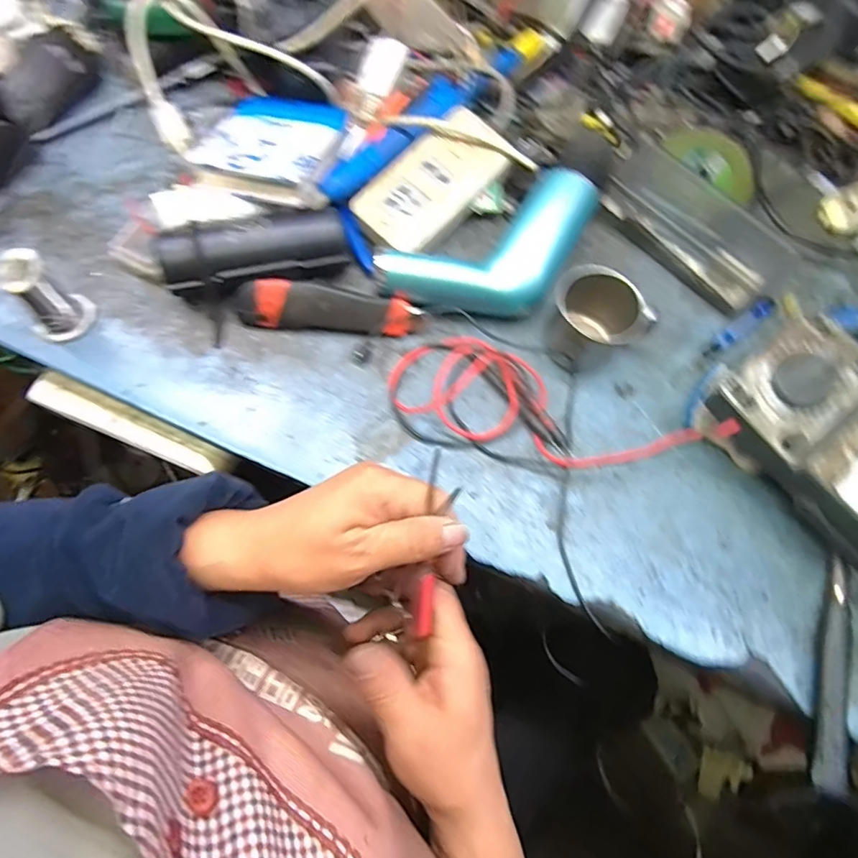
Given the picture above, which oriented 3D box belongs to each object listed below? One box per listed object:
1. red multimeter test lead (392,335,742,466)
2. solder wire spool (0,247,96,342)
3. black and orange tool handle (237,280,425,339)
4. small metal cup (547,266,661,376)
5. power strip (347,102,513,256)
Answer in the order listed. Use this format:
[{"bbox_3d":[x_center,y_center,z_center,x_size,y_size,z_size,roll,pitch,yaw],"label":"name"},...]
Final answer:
[{"bbox_3d":[0.097,-0.016,0.410,0.256,0.042,0.083,22,68,4],"label":"red multimeter test lead"},{"bbox_3d":[-0.302,-0.103,0.405,0.039,0.065,0.044,33,69,9],"label":"solder wire spool"},{"bbox_3d":[-0.081,-0.102,0.436,0.146,0.032,0.032,6,68,-2],"label":"black and orange tool handle"},{"bbox_3d":[0.137,-0.088,0.437,0.077,0.061,0.078,2,68,-4],"label":"small metal cup"},{"bbox_3d":[0.003,-0.224,0.475,0.081,0.036,0.147,38,70,10],"label":"power strip"}]

